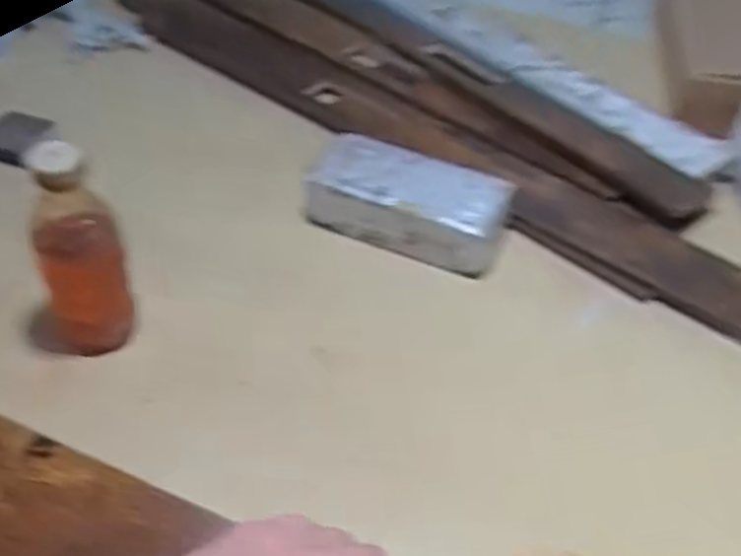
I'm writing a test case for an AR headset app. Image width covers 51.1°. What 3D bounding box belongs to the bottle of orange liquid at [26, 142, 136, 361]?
[{"bbox_3d":[-0.246,-0.005,0.659,0.075,0.218,0.064,-17,48,-18],"label":"bottle of orange liquid"}]

